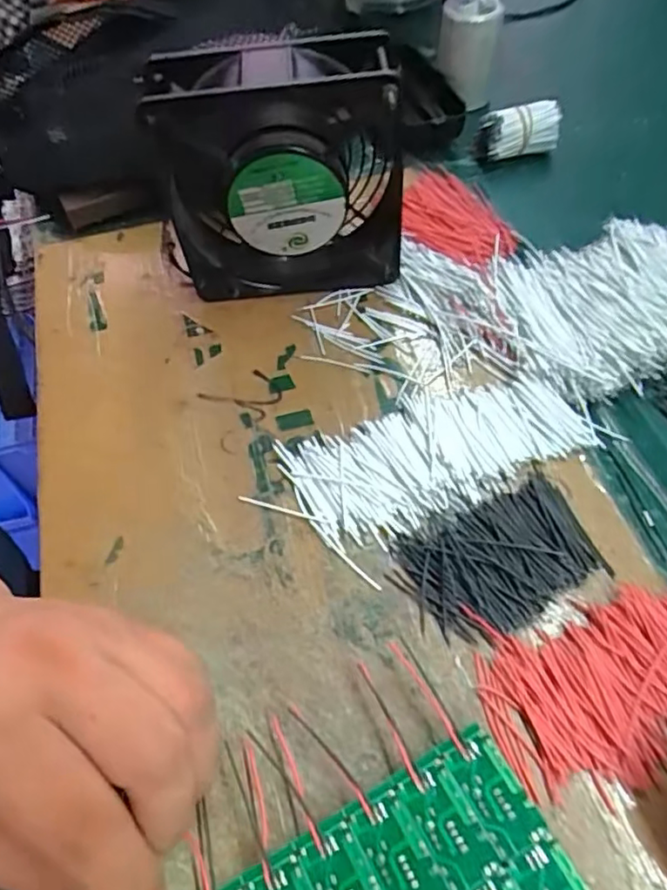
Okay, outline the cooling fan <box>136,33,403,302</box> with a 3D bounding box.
[{"bbox_3d":[-0.029,-0.139,0.319,0.129,0.122,0.050,-1,58,4],"label":"cooling fan"}]

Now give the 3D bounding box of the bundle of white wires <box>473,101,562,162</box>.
[{"bbox_3d":[0.127,-0.216,0.413,0.049,0.034,0.025,-10,58,-1],"label":"bundle of white wires"}]

